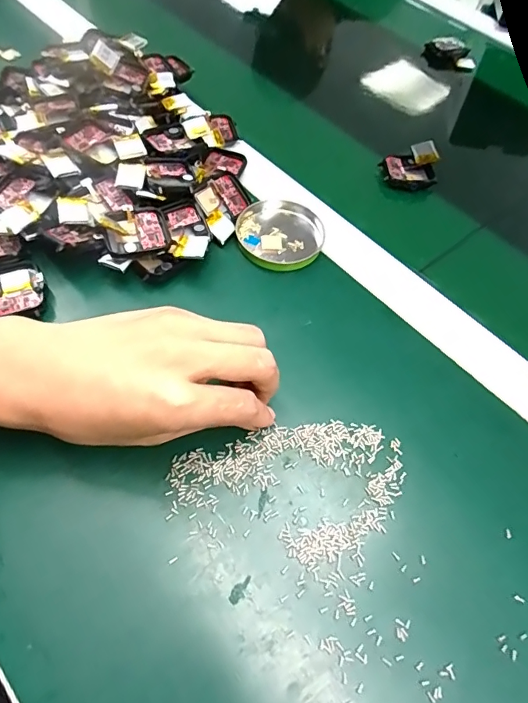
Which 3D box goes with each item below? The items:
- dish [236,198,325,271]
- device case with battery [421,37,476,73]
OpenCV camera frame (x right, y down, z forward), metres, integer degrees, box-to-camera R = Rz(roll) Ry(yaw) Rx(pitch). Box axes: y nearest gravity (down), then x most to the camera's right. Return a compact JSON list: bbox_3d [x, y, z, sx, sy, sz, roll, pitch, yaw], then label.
[{"bbox_3d":[0.013,-0.091,0.359,0.064,0.009,0.064,3,58,-5],"label":"dish"},{"bbox_3d":[0.221,-0.353,0.555,0.060,0.029,0.026,15,58,3],"label":"device case with battery"}]

